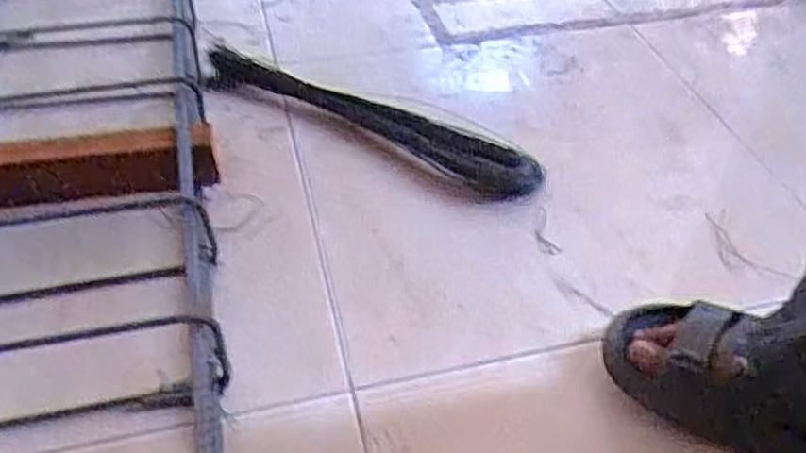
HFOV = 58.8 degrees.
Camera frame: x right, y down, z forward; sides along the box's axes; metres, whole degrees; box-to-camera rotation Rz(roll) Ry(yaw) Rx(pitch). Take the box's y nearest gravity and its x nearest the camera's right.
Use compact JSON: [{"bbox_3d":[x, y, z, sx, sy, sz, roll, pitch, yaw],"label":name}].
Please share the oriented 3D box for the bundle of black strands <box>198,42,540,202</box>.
[{"bbox_3d":[-0.045,-0.111,0.746,0.394,0.029,0.063,22,49,19],"label":"bundle of black strands"}]

